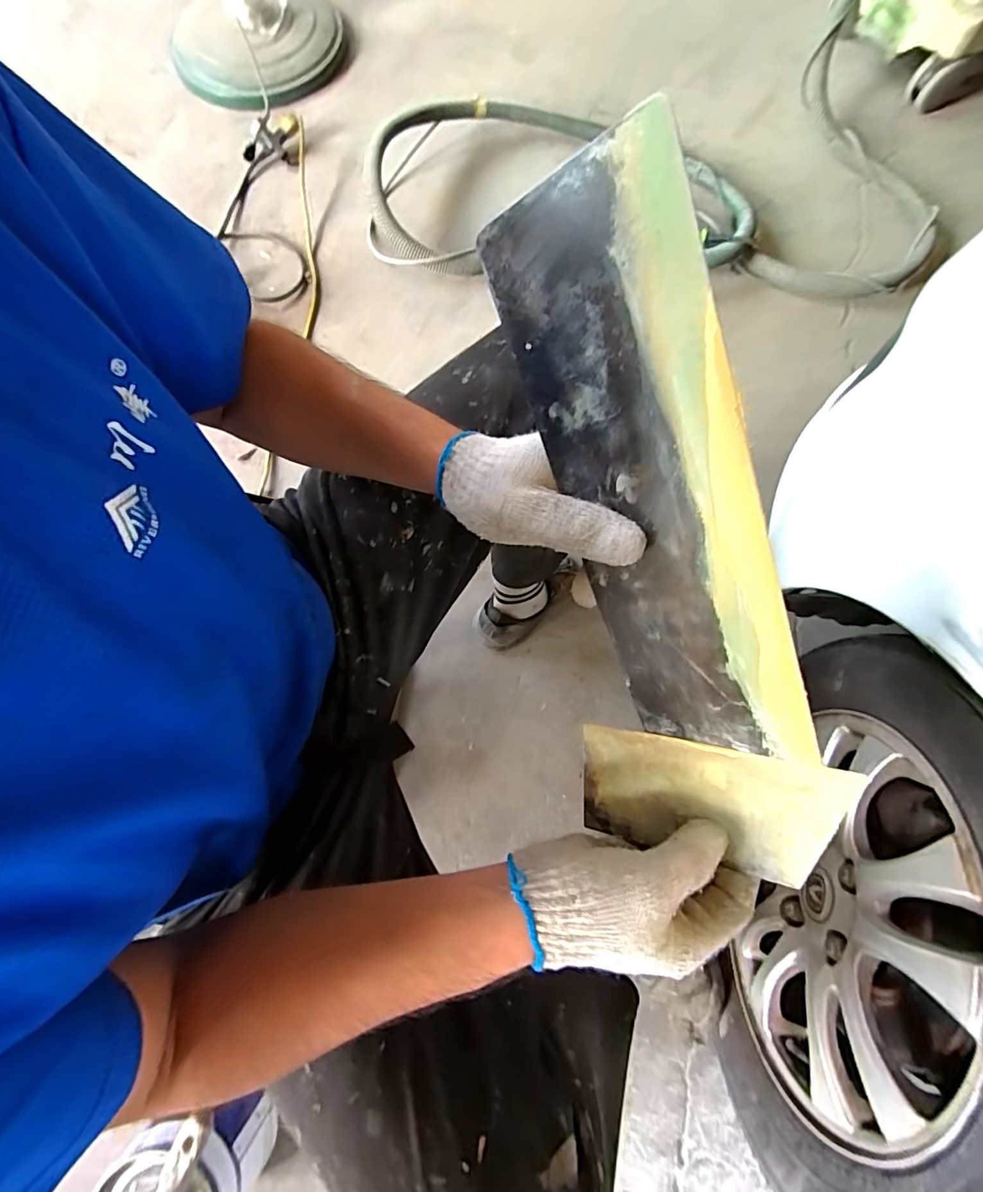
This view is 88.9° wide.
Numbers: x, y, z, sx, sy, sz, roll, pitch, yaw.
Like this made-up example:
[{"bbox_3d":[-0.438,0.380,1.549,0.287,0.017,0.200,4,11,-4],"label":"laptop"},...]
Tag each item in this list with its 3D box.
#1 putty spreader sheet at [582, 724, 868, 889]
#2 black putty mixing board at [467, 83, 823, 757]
[{"bbox_3d":[0.121,0.120,0.293,0.140,0.005,0.071,3,102,30],"label":"putty spreader sheet"},{"bbox_3d":[0.078,-0.040,0.237,0.008,0.089,0.278,-39,114,-45],"label":"black putty mixing board"}]

